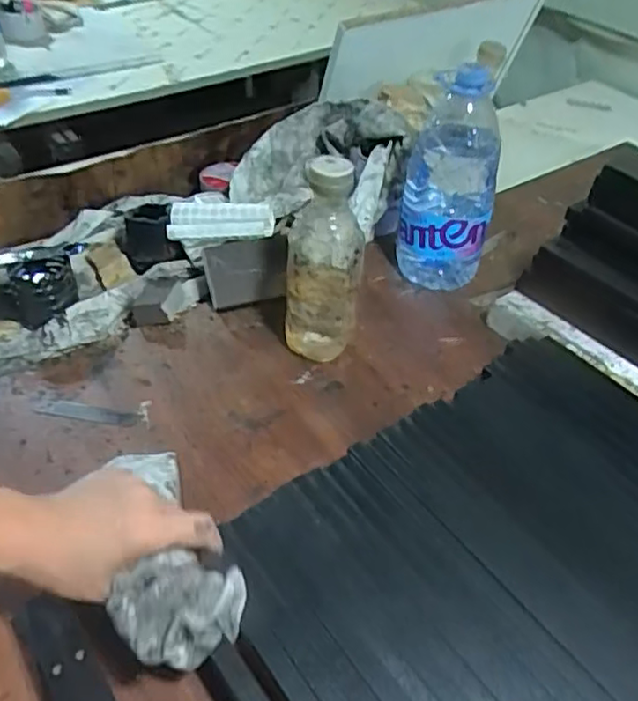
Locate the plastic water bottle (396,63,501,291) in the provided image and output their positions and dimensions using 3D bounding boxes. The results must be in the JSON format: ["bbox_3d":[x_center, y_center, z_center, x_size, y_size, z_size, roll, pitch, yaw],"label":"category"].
[{"bbox_3d":[0.146,-0.189,0.737,0.102,0.240,0.090,6,45,4],"label":"plastic water bottle"}]

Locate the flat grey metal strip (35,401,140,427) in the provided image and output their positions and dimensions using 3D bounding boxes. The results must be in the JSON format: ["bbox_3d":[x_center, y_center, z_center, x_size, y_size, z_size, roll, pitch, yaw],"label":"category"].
[{"bbox_3d":[-0.222,0.061,0.633,0.097,0.004,0.020,9,45,6],"label":"flat grey metal strip"}]

